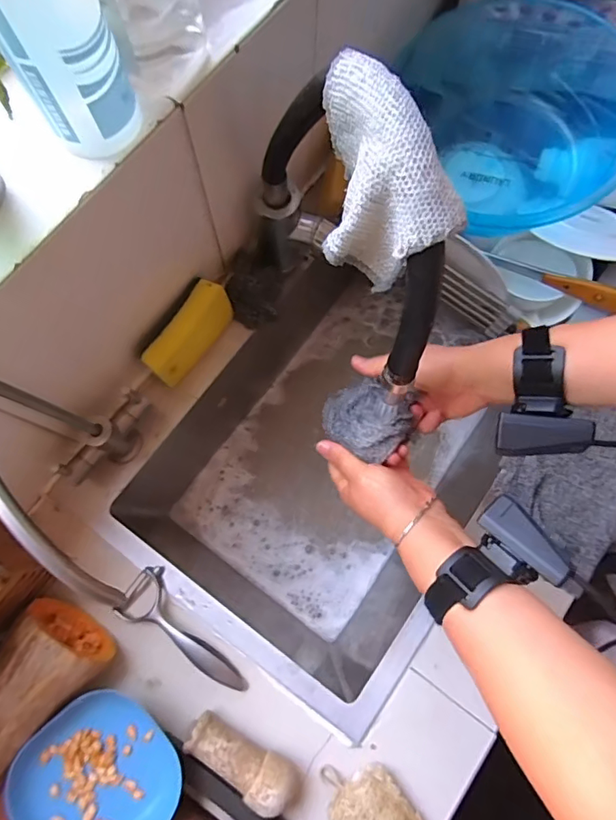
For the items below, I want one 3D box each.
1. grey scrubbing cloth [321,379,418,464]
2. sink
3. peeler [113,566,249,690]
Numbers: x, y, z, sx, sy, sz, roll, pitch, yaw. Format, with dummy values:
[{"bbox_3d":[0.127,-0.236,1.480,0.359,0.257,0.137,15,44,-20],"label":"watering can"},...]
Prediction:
[{"bbox_3d":[0.056,0.009,0.465,0.082,0.043,0.067,27,77,5],"label":"grey scrubbing cloth"},{"bbox_3d":[0.026,0.039,0.665,0.379,0.246,0.505,32,78,6],"label":"sink"},{"bbox_3d":[-0.117,0.217,0.491,0.149,0.016,0.057,32,78,6],"label":"peeler"}]

